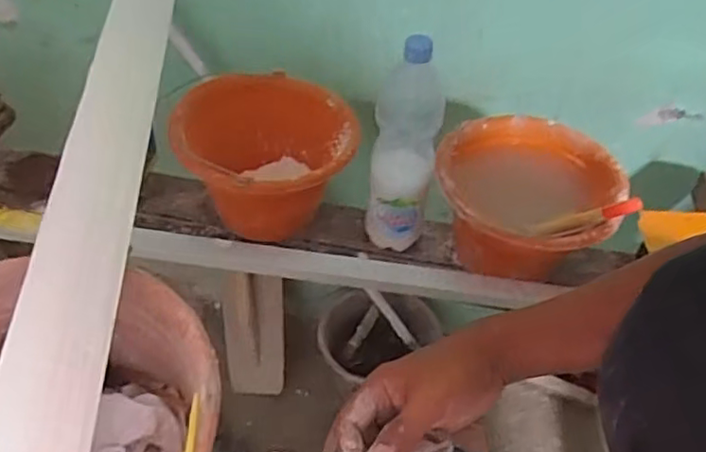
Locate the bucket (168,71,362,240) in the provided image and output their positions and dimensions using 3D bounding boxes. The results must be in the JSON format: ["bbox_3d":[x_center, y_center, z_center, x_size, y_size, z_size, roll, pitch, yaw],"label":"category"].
[{"bbox_3d":[-0.122,-0.098,0.939,0.250,0.188,0.258,3,44,-3],"label":"bucket"}]

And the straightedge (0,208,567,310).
[{"bbox_3d":[-0.226,0.025,0.817,0.938,0.033,0.042,7,44,1],"label":"straightedge"}]

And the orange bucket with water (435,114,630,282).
[{"bbox_3d":[0.238,-0.022,0.906,0.236,0.170,0.255,3,44,-3],"label":"orange bucket with water"}]

